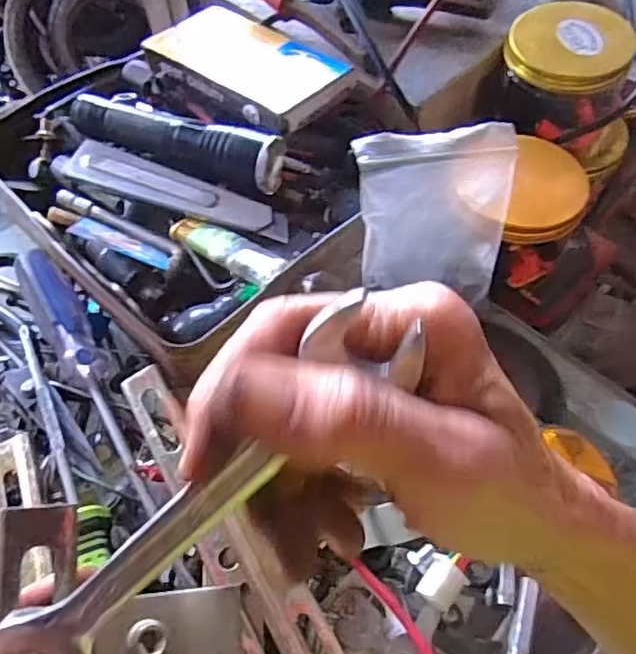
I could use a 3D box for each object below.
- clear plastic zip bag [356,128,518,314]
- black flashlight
[{"bbox_3d":[0.068,-0.062,0.345,0.093,0.097,0.012,-9,18,-17],"label":"clear plastic zip bag"},{"bbox_3d":[-0.094,-0.119,0.382,0.143,0.029,0.030,16,60,10],"label":"black flashlight"}]

